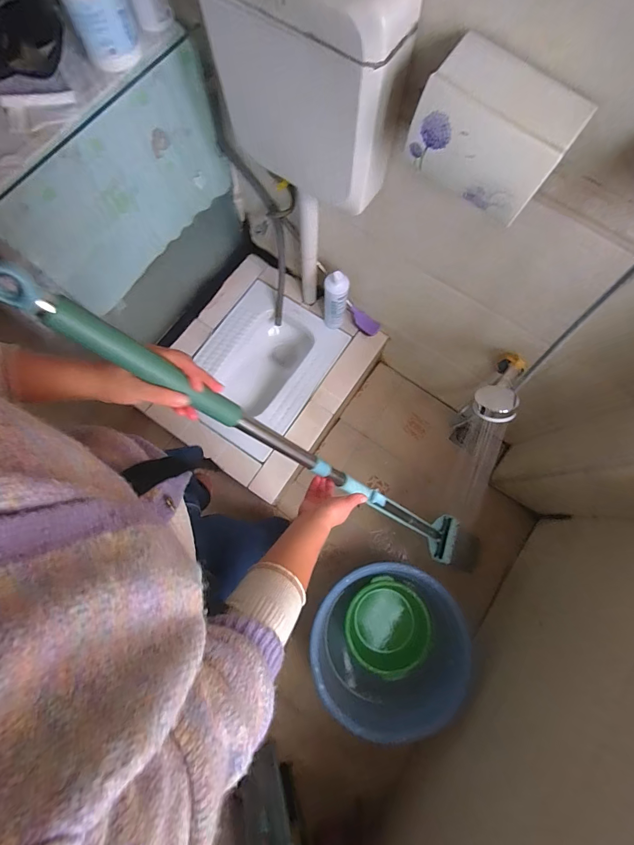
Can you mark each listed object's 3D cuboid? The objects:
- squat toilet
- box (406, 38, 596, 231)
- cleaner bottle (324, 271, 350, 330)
[{"bbox_3d":[-0.205,-0.188,1.362,0.430,0.185,0.559,31,78,7],"label":"squat toilet"},{"bbox_3d":[0.249,-0.417,0.525,0.205,0.130,0.112,32,79,7],"label":"box"},{"bbox_3d":[0.059,-0.391,1.220,0.077,0.273,0.069,5,77,1],"label":"cleaner bottle"}]

